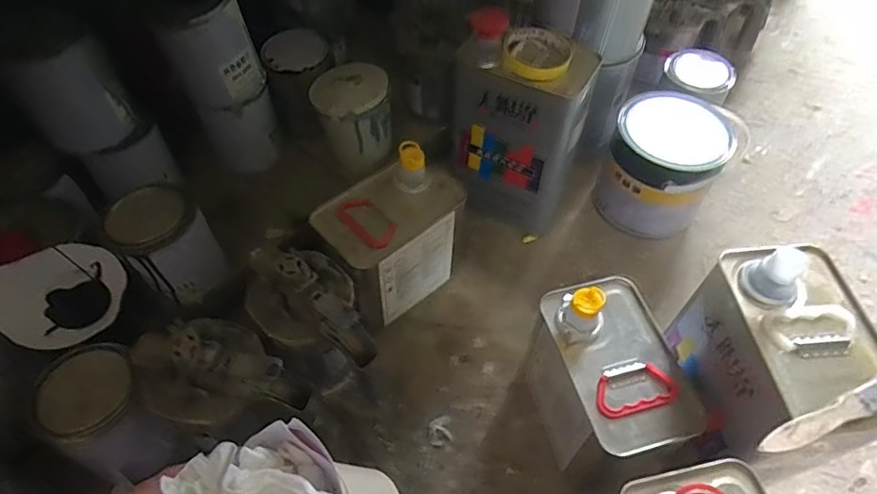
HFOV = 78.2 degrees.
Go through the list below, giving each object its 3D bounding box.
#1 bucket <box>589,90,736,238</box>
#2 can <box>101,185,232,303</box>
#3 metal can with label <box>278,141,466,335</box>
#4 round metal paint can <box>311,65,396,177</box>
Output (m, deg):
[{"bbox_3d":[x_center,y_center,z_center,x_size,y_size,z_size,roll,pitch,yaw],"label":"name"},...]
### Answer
[{"bbox_3d":[0.336,-0.120,0.821,0.152,0.163,0.167,0,54,0],"label":"bucket"},{"bbox_3d":[-0.323,-0.003,0.649,0.093,0.123,0.088,0,54,0],"label":"can"},{"bbox_3d":[-0.058,-0.010,0.703,0.174,0.202,0.105,-36,62,-23],"label":"metal can with label"},{"bbox_3d":[-0.120,-0.184,0.788,0.102,0.126,0.104,0,54,0],"label":"round metal paint can"}]

